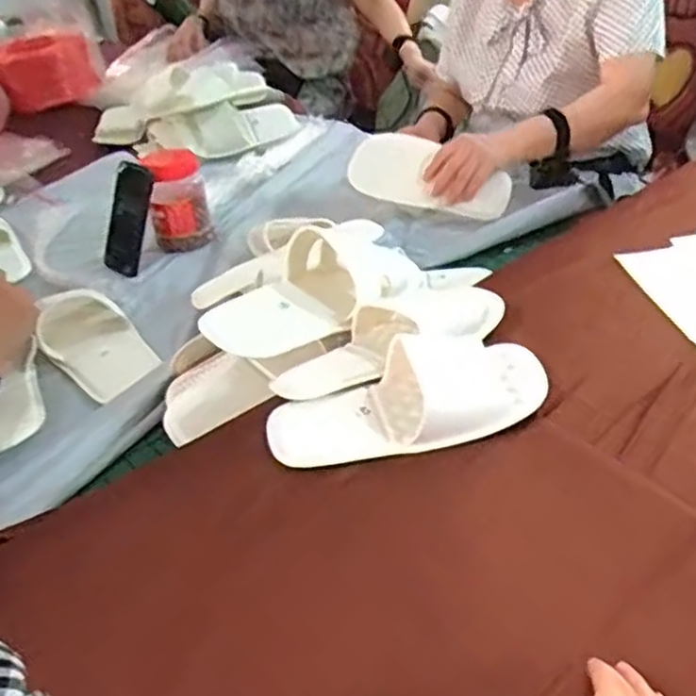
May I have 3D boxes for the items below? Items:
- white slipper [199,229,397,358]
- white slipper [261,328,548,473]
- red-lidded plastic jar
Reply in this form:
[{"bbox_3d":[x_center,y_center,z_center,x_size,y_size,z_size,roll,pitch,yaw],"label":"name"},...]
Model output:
[{"bbox_3d":[-0.034,-0.051,0.731,0.109,0.073,0.240,24,46,36],"label":"white slipper"},{"bbox_3d":[0.052,0.040,0.582,0.237,0.047,0.099,-18,37,-14],"label":"white slipper"},{"bbox_3d":[-0.256,-0.216,1.089,0.093,0.141,0.094,-16,36,-11],"label":"red-lidded plastic jar"}]

